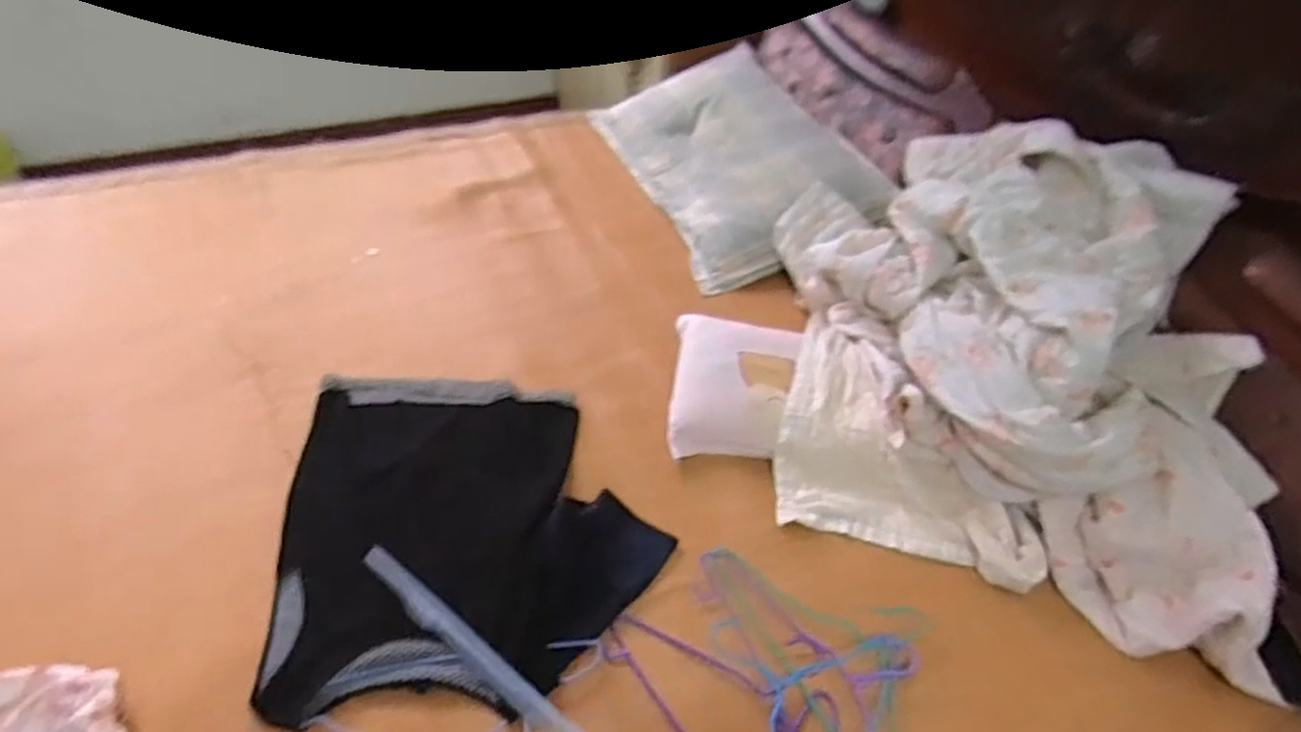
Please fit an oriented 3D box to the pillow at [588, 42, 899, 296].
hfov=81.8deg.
[{"bbox_3d":[0.183,-0.456,1.652,0.432,0.100,0.631,-28,58,-3],"label":"pillow"}]

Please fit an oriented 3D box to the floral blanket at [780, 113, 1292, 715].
[{"bbox_3d":[0.541,-0.058,1.173,0.632,0.325,0.924,7,45,0],"label":"floral blanket"}]

